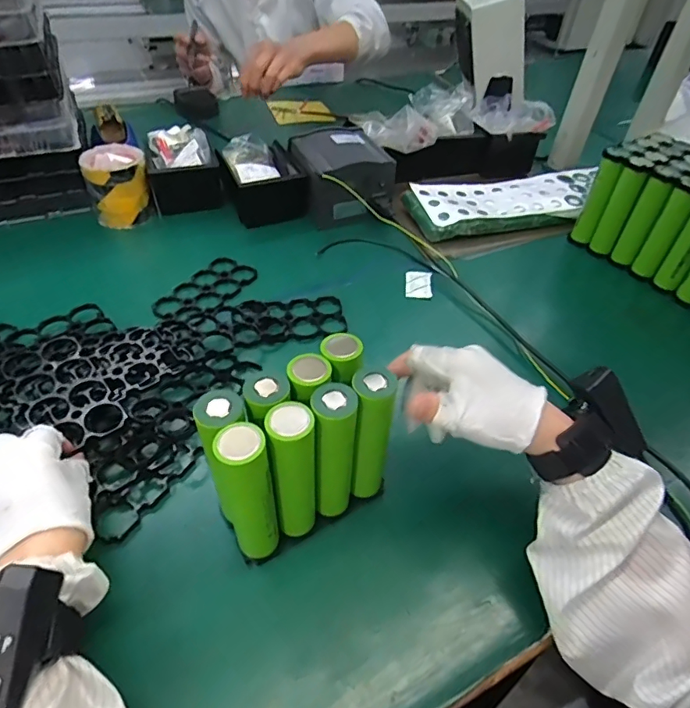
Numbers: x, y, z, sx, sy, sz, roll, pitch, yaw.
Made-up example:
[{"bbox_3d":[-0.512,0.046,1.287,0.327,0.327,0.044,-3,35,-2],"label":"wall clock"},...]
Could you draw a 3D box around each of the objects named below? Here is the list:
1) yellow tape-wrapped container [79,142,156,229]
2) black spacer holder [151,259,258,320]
[{"bbox_3d":[-0.340,-0.251,0.734,0.086,0.091,0.082,-20,50,-22],"label":"yellow tape-wrapped container"},{"bbox_3d":[-0.178,-0.083,0.635,0.079,0.011,0.140,22,48,21],"label":"black spacer holder"}]

